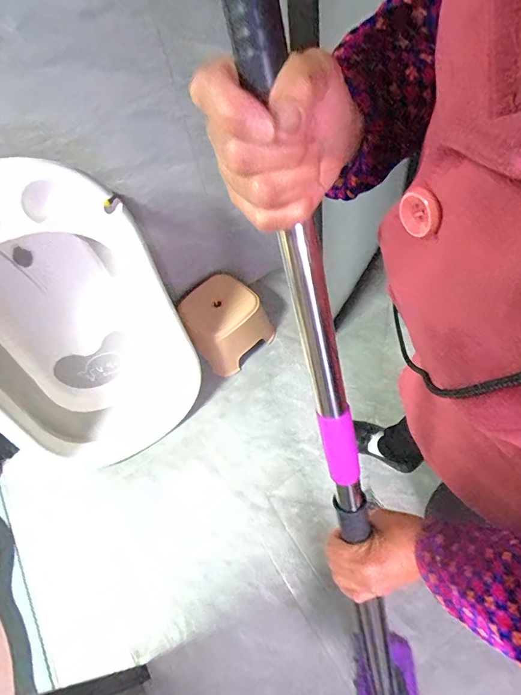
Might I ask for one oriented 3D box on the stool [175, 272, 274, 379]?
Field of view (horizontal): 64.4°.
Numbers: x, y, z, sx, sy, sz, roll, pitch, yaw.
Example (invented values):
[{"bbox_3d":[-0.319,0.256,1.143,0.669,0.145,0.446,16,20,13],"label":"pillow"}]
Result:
[{"bbox_3d":[-0.138,-0.094,1.431,0.249,0.197,0.263,-38,60,-22],"label":"stool"}]

